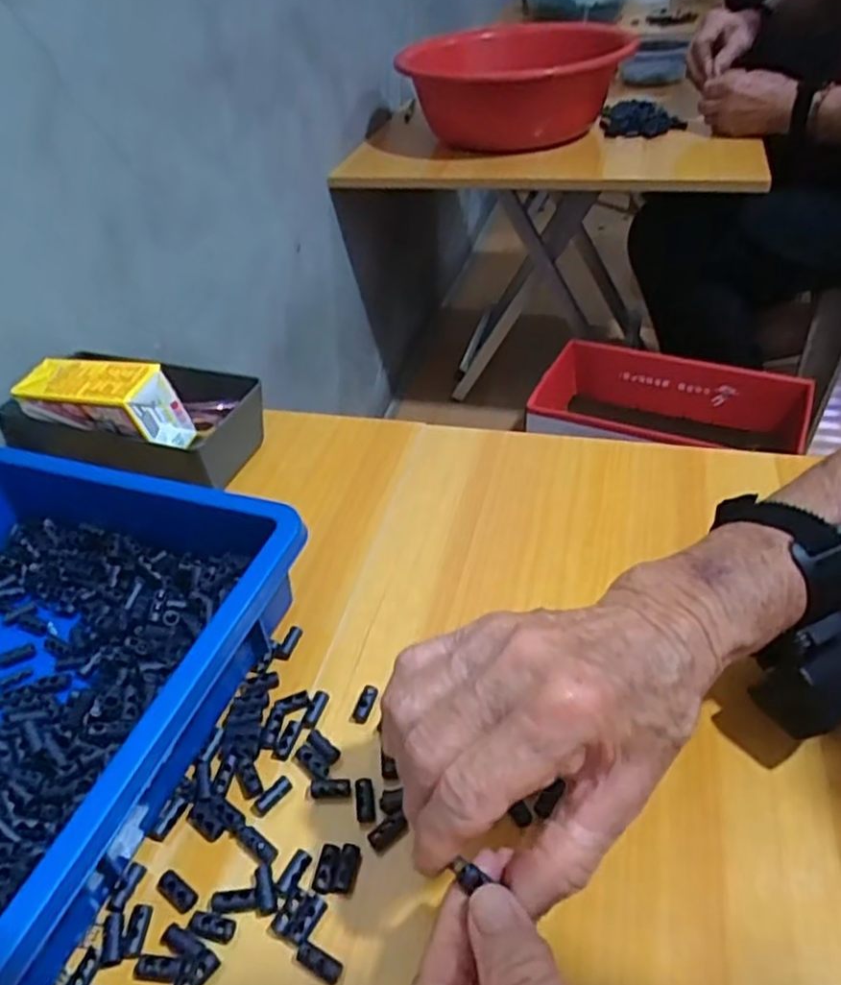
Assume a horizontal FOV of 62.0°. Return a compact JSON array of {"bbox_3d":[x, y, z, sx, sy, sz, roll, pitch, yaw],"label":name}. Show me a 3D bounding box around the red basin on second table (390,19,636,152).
[{"bbox_3d":[0.144,-0.623,1.084,0.316,0.130,0.389,1,42,5],"label":"red basin on second table"}]

